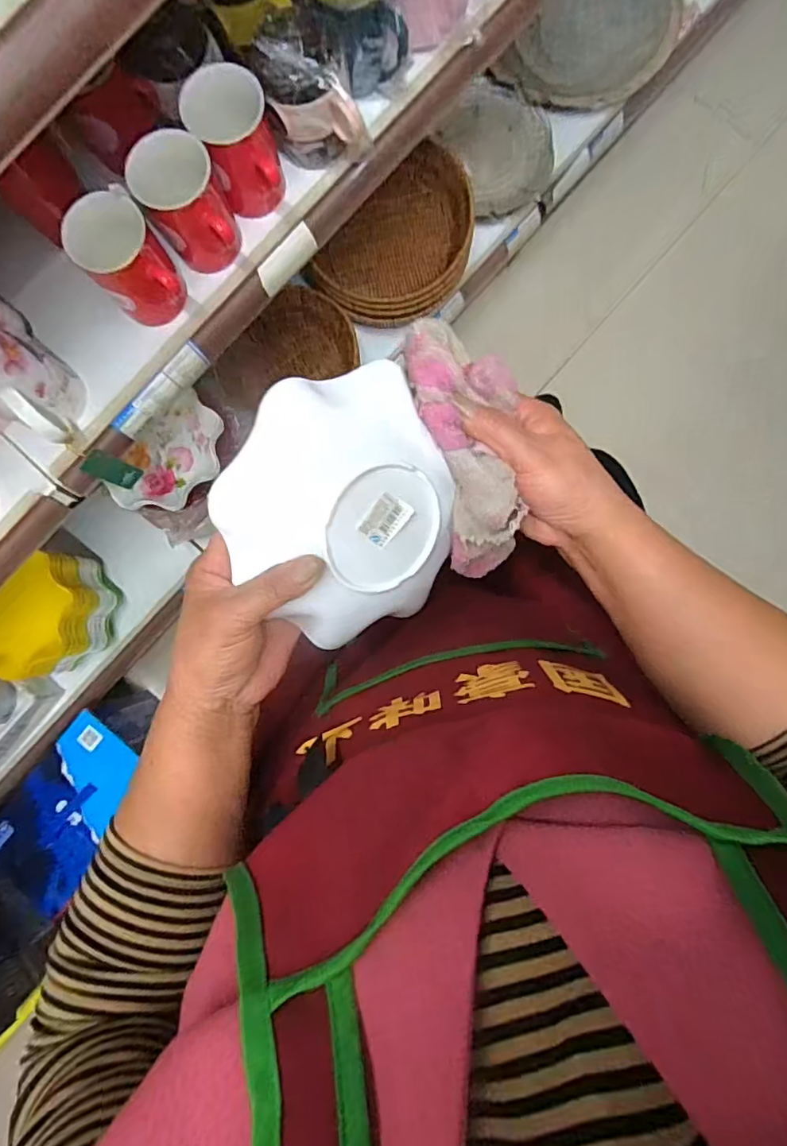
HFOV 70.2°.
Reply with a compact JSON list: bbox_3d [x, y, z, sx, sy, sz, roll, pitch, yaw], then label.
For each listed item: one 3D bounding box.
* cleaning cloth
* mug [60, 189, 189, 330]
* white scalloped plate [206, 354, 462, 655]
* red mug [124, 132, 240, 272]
[{"bbox_3d":[0.050,-0.076,0.351,0.073,0.050,0.157,-14,103,1],"label":"cleaning cloth"},{"bbox_3d":[-0.258,-0.297,0.558,0.076,0.109,0.088,-24,85,1],"label":"mug"},{"bbox_3d":[-0.029,-0.031,0.337,0.136,0.035,0.162,-17,111,-11],"label":"white scalloped plate"},{"bbox_3d":[-0.200,-0.351,0.558,0.077,0.118,0.082,-12,85,2],"label":"red mug"}]

